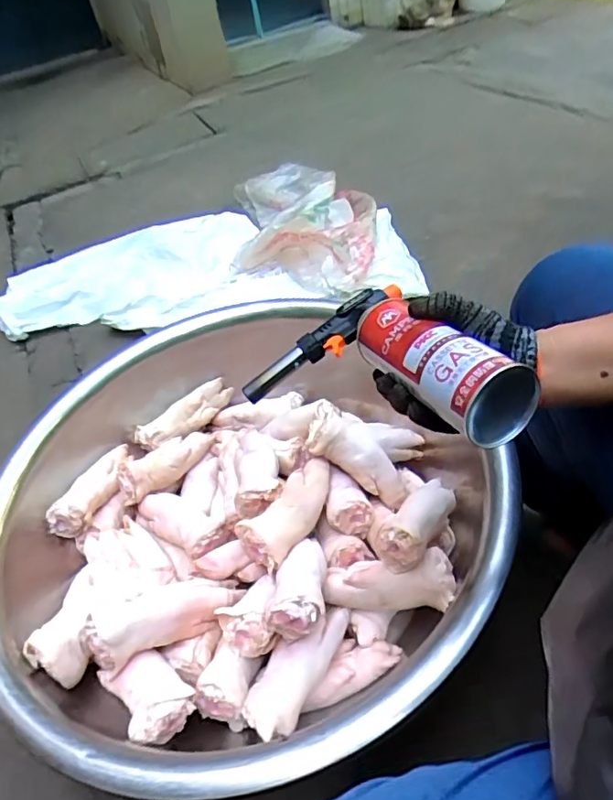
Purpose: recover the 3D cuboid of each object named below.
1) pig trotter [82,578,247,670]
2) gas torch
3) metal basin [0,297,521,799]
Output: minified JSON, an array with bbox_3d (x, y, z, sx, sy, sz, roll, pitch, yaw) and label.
[{"bbox_3d":[-0.167,0.251,0.648,0.180,0.051,0.067,-11,37,-28],"label":"pig trotter"},{"bbox_3d":[0.065,-0.031,0.467,0.139,0.075,0.250,-29,31,-26],"label":"gas torch"},{"bbox_3d":[-0.097,0.139,0.765,0.683,0.201,0.661,-4,39,3],"label":"metal basin"}]

